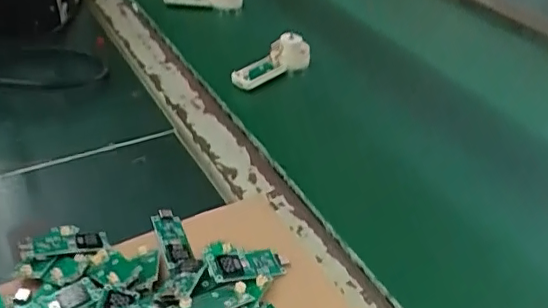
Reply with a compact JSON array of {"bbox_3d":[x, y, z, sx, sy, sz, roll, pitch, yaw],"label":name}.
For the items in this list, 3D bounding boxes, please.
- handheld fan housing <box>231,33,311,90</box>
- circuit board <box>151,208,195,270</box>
[{"bbox_3d":[-0.001,-0.090,0.540,0.025,0.032,0.095,27,44,29],"label":"handheld fan housing"},{"bbox_3d":[-0.062,0.053,0.345,0.018,0.009,0.049,-12,40,-18],"label":"circuit board"}]

